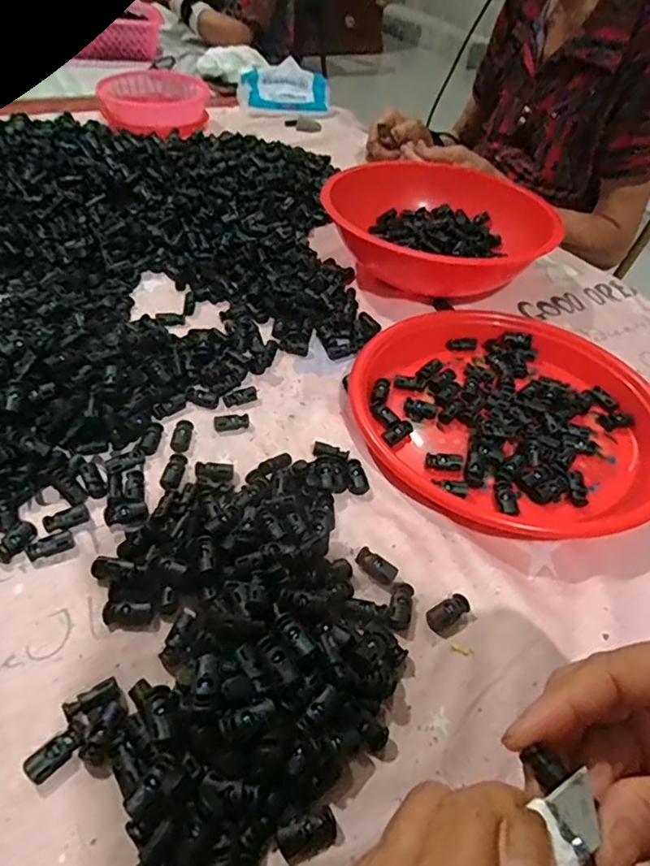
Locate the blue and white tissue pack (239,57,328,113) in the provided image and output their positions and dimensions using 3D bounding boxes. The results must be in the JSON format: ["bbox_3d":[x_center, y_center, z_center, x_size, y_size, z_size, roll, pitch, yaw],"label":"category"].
[{"bbox_3d":[-0.073,-0.621,1.014,0.161,0.061,0.089,3,45,-4],"label":"blue and white tissue pack"}]

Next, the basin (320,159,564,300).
[{"bbox_3d":[0.119,-0.222,0.627,0.233,0.078,0.233,3,45,-3],"label":"basin"}]

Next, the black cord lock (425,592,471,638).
[{"bbox_3d":[0.075,0.109,0.337,0.026,0.008,0.016,-26,54,-28],"label":"black cord lock"}]

